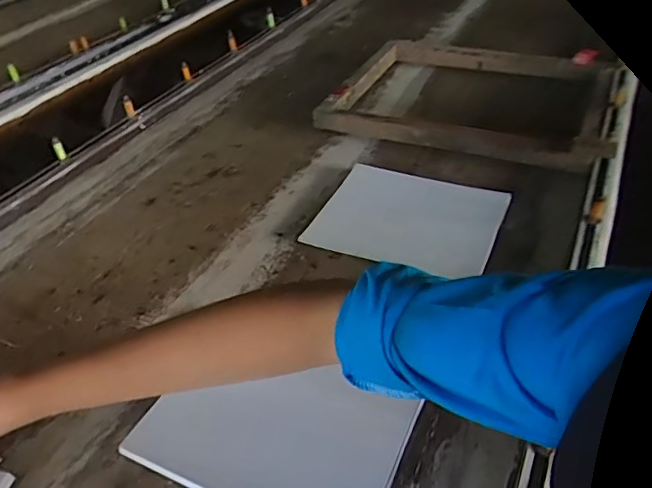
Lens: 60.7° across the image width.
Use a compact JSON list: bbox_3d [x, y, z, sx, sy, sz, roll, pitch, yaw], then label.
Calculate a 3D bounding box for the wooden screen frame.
[{"bbox_3d":[0.317,-0.325,1.194,0.546,0.053,0.546,13,40,21],"label":"wooden screen frame"}]

